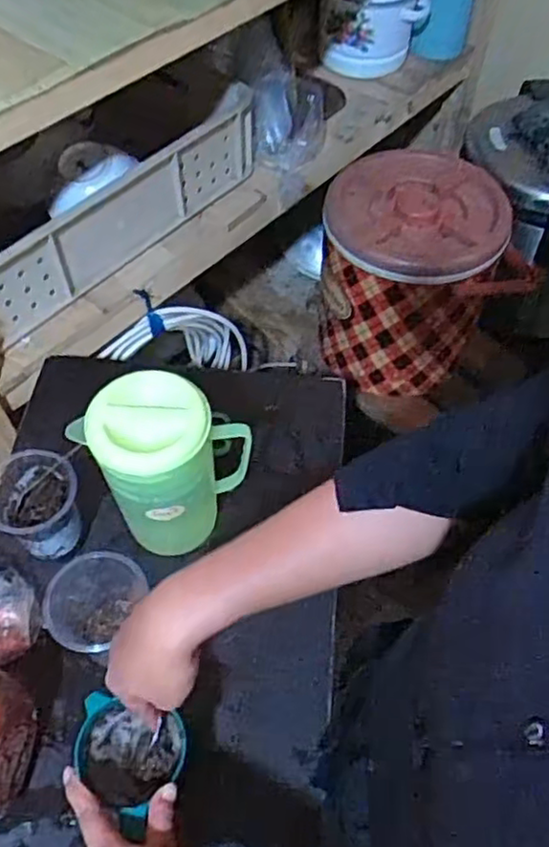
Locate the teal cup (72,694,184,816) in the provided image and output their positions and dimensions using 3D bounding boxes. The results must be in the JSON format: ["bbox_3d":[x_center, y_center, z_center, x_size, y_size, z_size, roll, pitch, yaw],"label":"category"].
[{"bbox_3d":[-0.116,0.267,0.543,0.079,0.061,0.072,11,57,5],"label":"teal cup"}]

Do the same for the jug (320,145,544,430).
[{"bbox_3d":[0.211,-0.213,1.117,0.244,0.320,0.281,-32,64,-21],"label":"jug"}]

